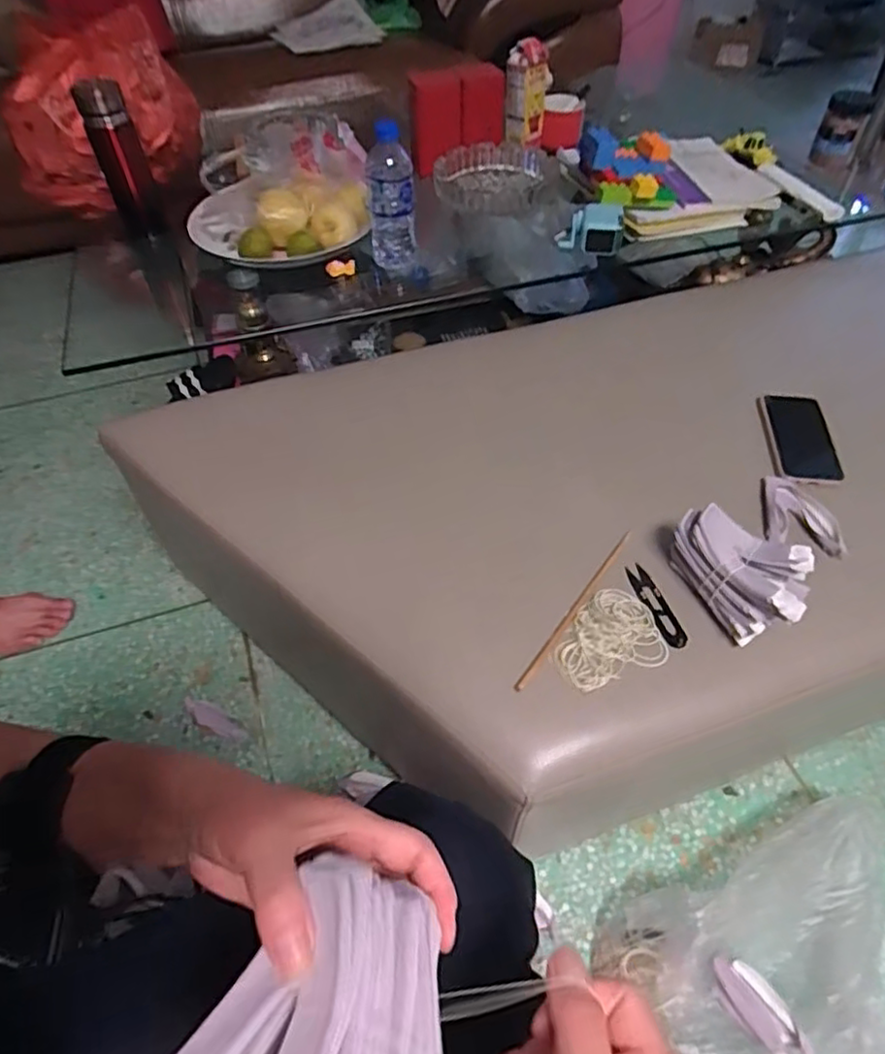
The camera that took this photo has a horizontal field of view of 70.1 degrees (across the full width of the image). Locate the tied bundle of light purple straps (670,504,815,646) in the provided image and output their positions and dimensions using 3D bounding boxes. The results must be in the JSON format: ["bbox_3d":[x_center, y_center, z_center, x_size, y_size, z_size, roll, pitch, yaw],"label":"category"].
[{"bbox_3d":[0.301,0.042,0.628,0.092,0.077,0.139,-22,53,-15],"label":"tied bundle of light purple straps"}]

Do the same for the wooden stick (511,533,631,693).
[{"bbox_3d":[0.139,0.080,0.648,0.008,0.011,0.224,32,60,22],"label":"wooden stick"}]

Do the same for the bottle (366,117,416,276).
[{"bbox_3d":[-0.074,-0.467,0.915,0.064,0.189,0.066,-5,51,-2],"label":"bottle"}]

